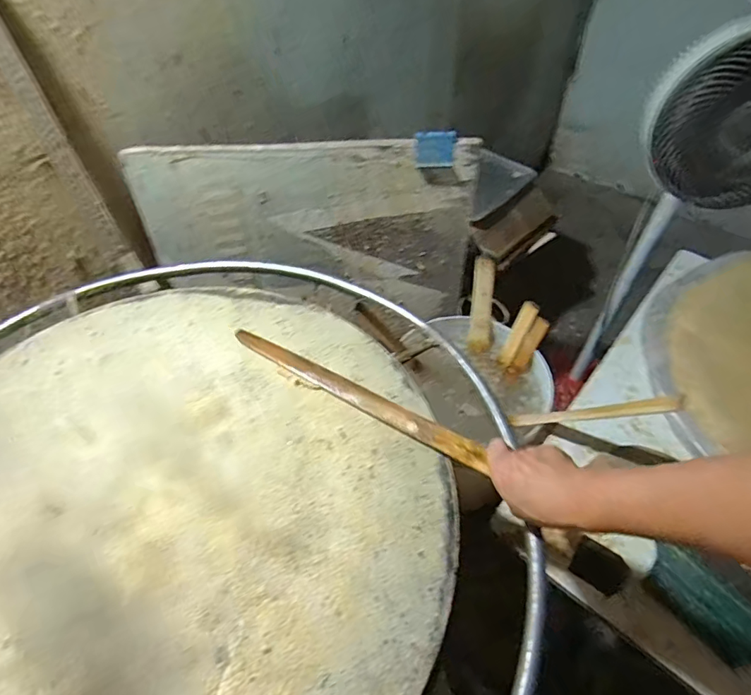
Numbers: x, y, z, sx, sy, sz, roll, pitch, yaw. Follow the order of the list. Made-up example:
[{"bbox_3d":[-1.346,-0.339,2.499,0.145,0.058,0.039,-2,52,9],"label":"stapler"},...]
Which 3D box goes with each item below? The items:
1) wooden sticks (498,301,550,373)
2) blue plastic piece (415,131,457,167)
[{"bbox_3d":[0.271,-0.016,0.897,0.058,0.126,0.025,25,15,19],"label":"wooden sticks"},{"bbox_3d":[0.102,-0.339,0.836,0.065,0.052,0.024,3,51,5],"label":"blue plastic piece"}]

